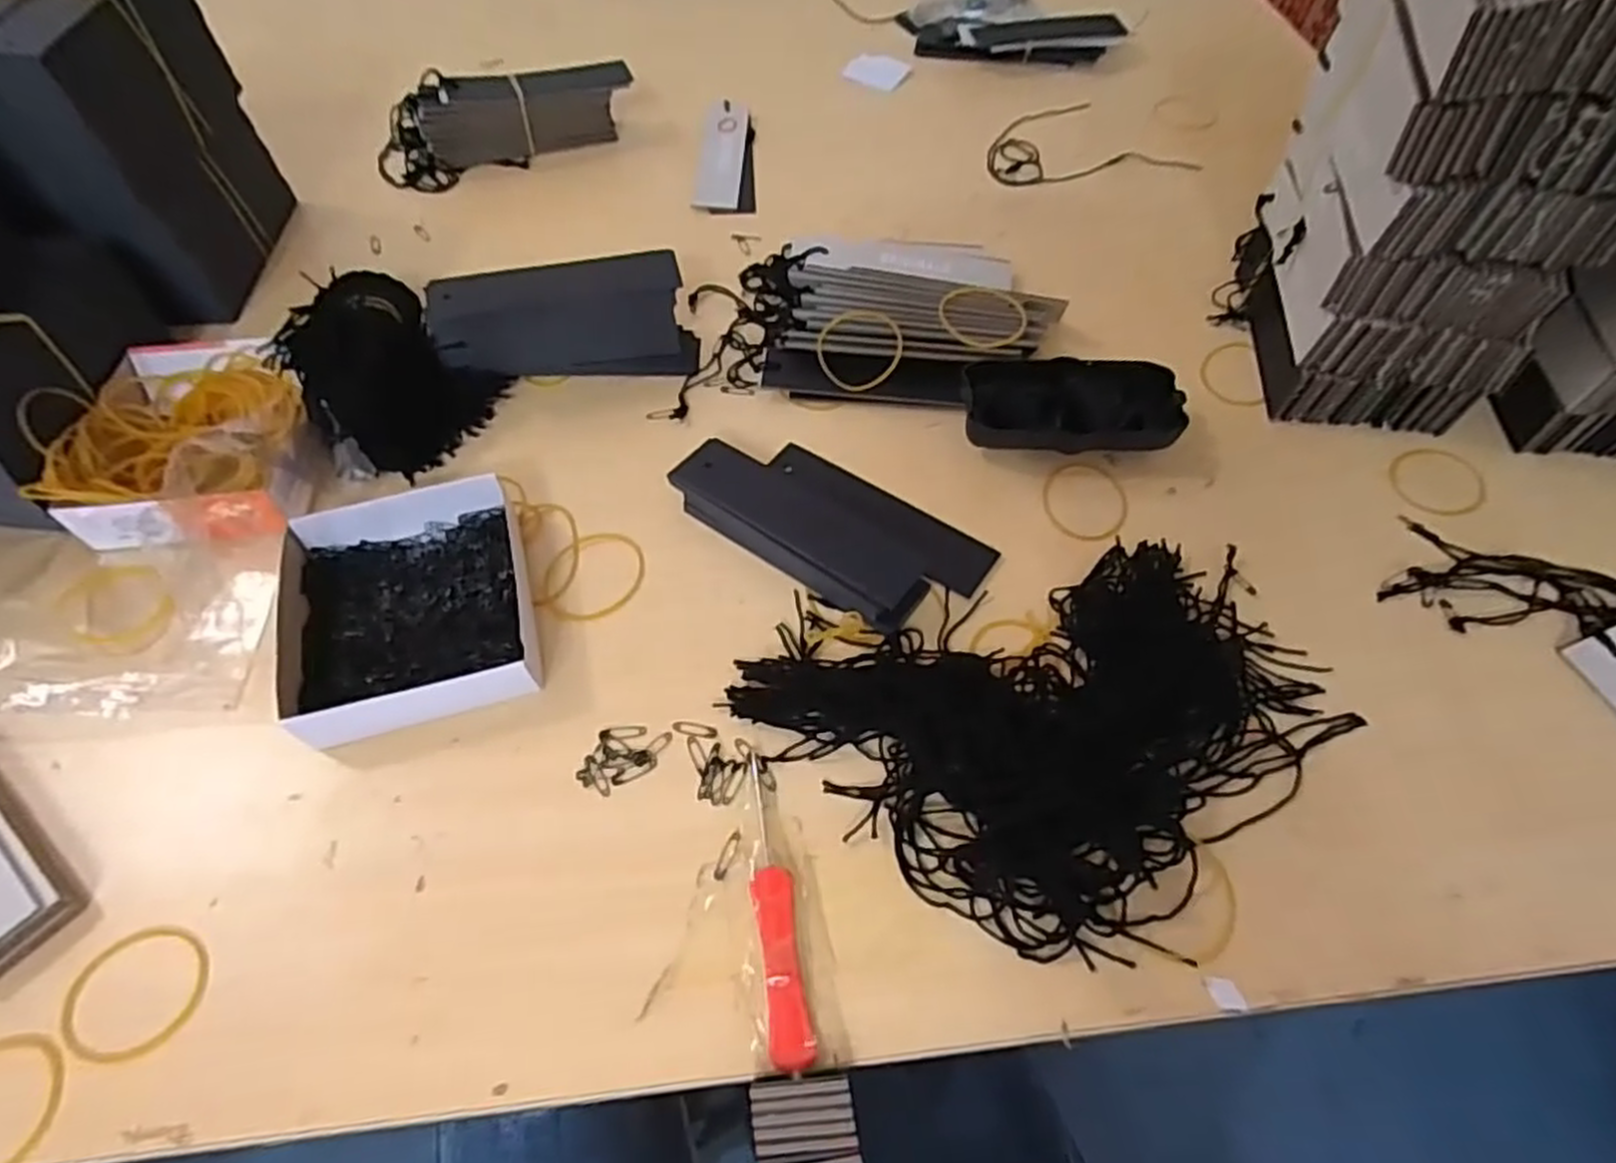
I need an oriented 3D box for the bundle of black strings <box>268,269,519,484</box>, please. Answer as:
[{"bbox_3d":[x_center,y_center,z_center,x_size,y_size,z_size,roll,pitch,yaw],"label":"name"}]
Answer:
[{"bbox_3d":[-0.228,-0.118,0.421,0.112,0.056,0.096,31,62,18],"label":"bundle of black strings"}]

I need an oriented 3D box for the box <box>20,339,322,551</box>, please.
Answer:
[{"bbox_3d":[-0.302,-0.076,0.395,0.112,0.040,0.124,-2,57,-2],"label":"box"}]

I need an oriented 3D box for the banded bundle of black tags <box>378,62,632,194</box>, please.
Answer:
[{"bbox_3d":[-0.211,-0.323,0.559,0.181,0.049,0.052,-16,59,-11],"label":"banded bundle of black tags"}]

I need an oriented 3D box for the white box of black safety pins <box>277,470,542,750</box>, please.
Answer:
[{"bbox_3d":[-0.176,0.011,0.355,0.099,0.026,0.109,-18,59,-12],"label":"white box of black safety pins"}]

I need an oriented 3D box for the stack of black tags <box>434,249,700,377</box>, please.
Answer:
[{"bbox_3d":[-0.132,-0.141,0.440,0.134,0.063,0.018,-12,30,-12],"label":"stack of black tags"}]

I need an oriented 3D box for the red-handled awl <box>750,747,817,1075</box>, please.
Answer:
[{"bbox_3d":[-0.013,0.119,0.298,0.015,0.007,0.108,-8,57,-5],"label":"red-handled awl"}]

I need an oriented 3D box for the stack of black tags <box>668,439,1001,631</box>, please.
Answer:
[{"bbox_3d":[0.010,-0.030,0.385,0.146,0.021,0.076,32,62,18],"label":"stack of black tags"}]

